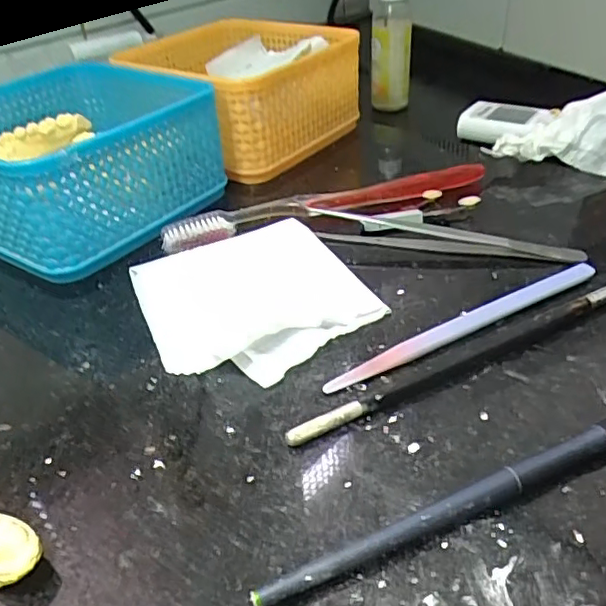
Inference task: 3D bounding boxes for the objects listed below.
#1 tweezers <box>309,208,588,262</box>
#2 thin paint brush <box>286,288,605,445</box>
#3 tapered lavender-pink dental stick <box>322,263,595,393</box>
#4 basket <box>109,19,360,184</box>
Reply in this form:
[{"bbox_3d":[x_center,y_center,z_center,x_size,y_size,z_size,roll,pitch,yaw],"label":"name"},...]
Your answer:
[{"bbox_3d":[0.069,-0.034,0.295,0.129,0.016,0.009,7,38,14],"label":"tweezers"},{"bbox_3d":[0.077,0.015,0.235,0.187,0.008,0.010,-19,39,-20],"label":"thin paint brush"},{"bbox_3d":[0.070,0.008,0.247,0.138,0.005,0.010,-21,40,-22],"label":"tapered lavender-pink dental stick"},{"bbox_3d":[-0.049,-0.151,0.420,0.152,0.067,0.133,23,44,31],"label":"basket"}]

